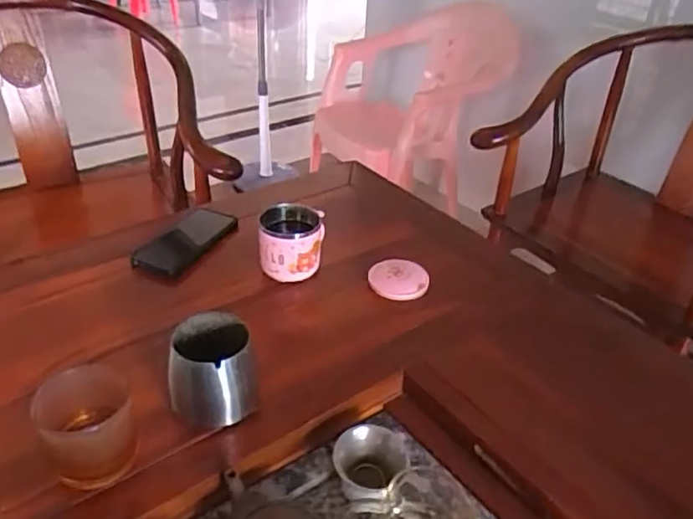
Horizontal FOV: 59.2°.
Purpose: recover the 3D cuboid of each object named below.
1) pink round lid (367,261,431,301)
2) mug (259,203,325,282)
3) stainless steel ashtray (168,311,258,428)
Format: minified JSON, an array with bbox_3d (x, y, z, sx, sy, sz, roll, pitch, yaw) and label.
[{"bbox_3d":[0.068,0.023,0.802,0.075,0.015,0.074,-5,43,5],"label":"pink round lid"},{"bbox_3d":[-0.072,-0.023,0.809,0.080,0.083,0.081,3,35,-1],"label":"mug"},{"bbox_3d":[-0.134,0.109,0.608,0.081,0.095,0.088,-6,36,-13],"label":"stainless steel ashtray"}]

